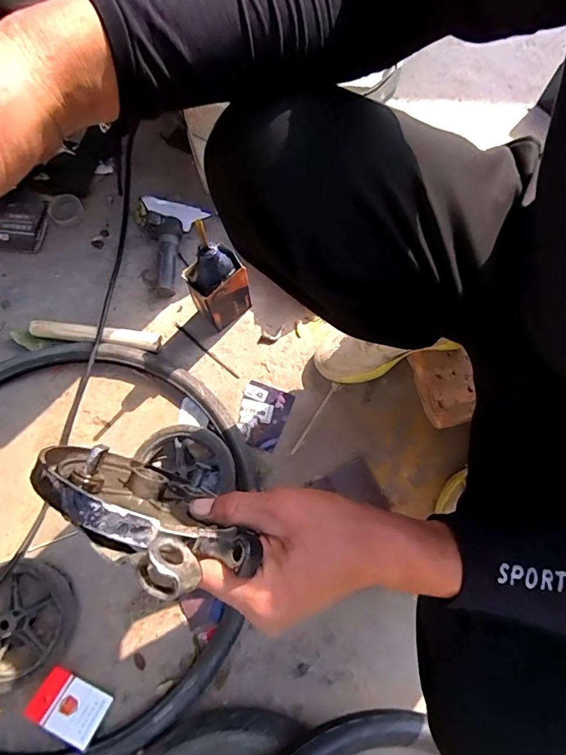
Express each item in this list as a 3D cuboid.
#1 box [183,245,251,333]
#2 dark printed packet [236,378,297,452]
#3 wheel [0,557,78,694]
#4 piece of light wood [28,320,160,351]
[{"bbox_3d":[-0.102,-0.147,0.687,0.082,0.194,0.058,-40,75,-11],"label":"box"},{"bbox_3d":[-0.034,0.064,0.719,0.078,0.011,0.099,20,79,1],"label":"dark printed packet"},{"bbox_3d":[-0.364,0.334,0.600,0.150,0.041,0.146,0,71,1],"label":"wheel"},{"bbox_3d":[-0.312,-0.075,0.734,0.212,0.026,0.032,7,71,4],"label":"piece of light wood"}]

